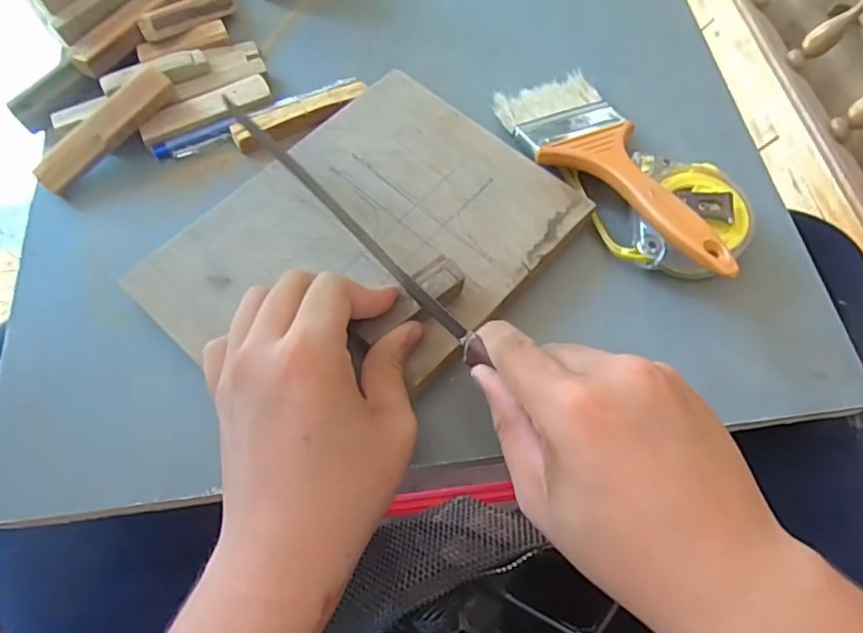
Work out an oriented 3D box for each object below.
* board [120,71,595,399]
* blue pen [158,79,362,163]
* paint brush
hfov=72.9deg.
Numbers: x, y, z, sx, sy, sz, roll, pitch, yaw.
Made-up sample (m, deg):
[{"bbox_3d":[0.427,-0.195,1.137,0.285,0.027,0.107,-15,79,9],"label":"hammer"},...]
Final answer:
[{"bbox_3d":[-0.036,-0.040,0.328,0.160,0.017,0.209,40,71,16],"label":"board"},{"bbox_3d":[-0.114,-0.131,0.383,0.136,0.011,0.015,-27,68,-12],"label":"blue pen"},{"bbox_3d":[0.107,-0.087,0.339,0.069,0.013,0.188,-23,54,-11],"label":"paint brush"}]

